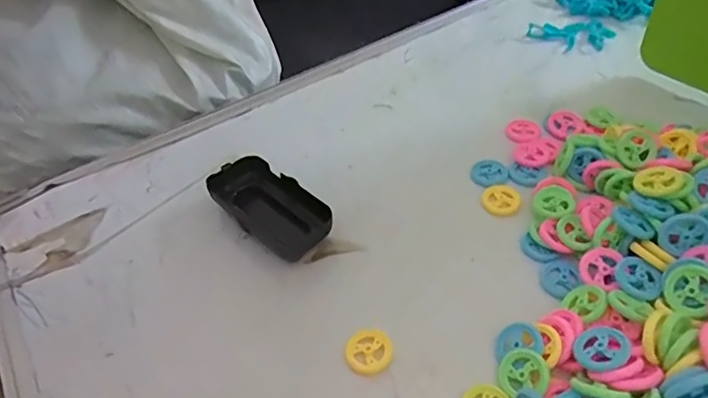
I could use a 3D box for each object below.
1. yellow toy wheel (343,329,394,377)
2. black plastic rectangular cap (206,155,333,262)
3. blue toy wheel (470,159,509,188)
[{"bbox_3d":[0.009,0.097,0.338,0.030,0.005,0.028,-4,44,4],"label":"yellow toy wheel"},{"bbox_3d":[-0.067,0.003,0.427,0.099,0.026,0.051,29,54,32],"label":"black plastic rectangular cap"},{"bbox_3d":[0.114,-0.021,0.449,0.029,0.004,0.027,-1,59,1],"label":"blue toy wheel"}]

